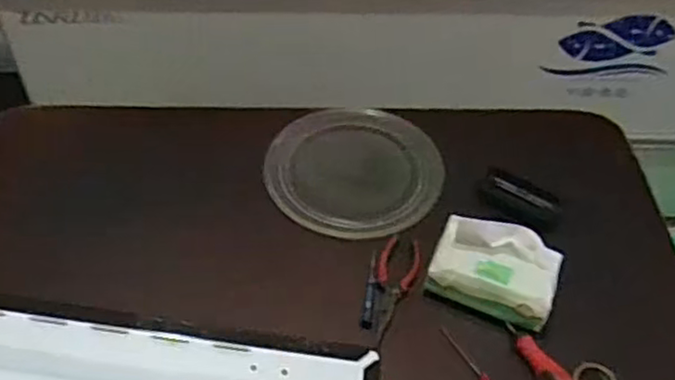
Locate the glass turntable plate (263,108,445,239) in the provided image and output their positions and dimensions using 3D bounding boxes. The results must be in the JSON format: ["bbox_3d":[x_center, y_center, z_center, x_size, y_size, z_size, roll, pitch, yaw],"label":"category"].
[{"bbox_3d":[0.025,-0.029,0.949,0.235,0.027,0.217,1,49,-2],"label":"glass turntable plate"}]

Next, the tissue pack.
[{"bbox_3d":[0.184,0.092,0.790,0.148,0.072,0.089,22,51,16],"label":"tissue pack"}]

